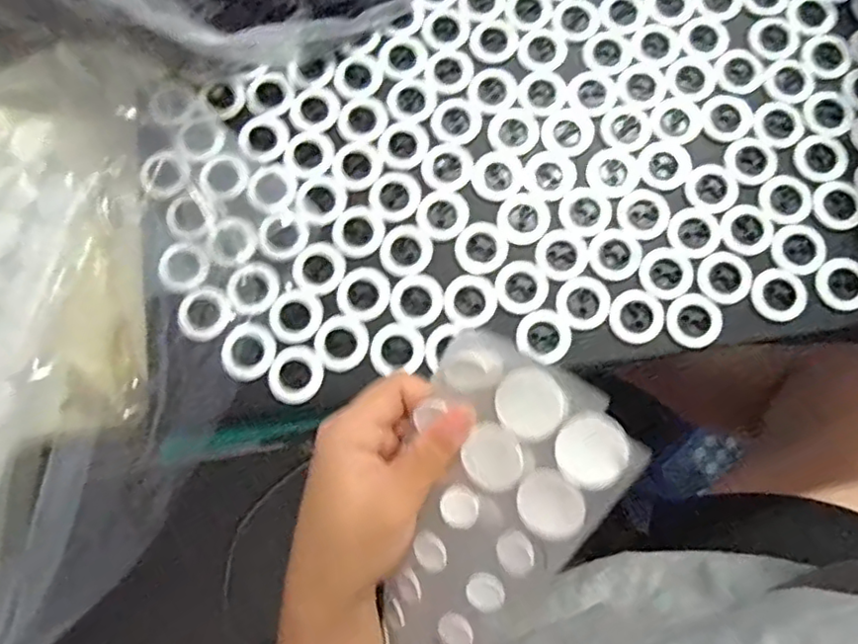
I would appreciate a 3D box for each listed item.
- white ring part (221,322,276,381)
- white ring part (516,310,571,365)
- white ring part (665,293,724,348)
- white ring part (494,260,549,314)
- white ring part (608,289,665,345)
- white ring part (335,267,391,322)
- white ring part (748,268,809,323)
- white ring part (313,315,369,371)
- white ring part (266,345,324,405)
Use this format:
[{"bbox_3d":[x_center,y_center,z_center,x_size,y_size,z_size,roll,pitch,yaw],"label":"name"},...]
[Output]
[{"bbox_3d":[-0.095,0.015,0.325,0.027,0.004,0.030,-8,77,0],"label":"white ring part"},{"bbox_3d":[0.061,0.007,0.328,0.028,0.004,0.028,0,77,2],"label":"white ring part"},{"bbox_3d":[0.142,-0.001,0.330,0.028,0.004,0.028,0,77,2],"label":"white ring part"},{"bbox_3d":[0.050,-0.019,0.333,0.029,0.004,0.028,0,77,2],"label":"white ring part"},{"bbox_3d":[0.111,-0.003,0.332,0.029,0.004,0.028,0,77,2],"label":"white ring part"},{"bbox_3d":[-0.035,-0.015,0.333,0.030,0.004,0.029,0,77,2],"label":"white ring part"},{"bbox_3d":[0.189,-0.015,0.333,0.028,0.004,0.028,-27,78,-4],"label":"white ring part"},{"bbox_3d":[-0.046,0.011,0.327,0.028,0.004,0.029,0,77,2],"label":"white ring part"},{"bbox_3d":[-0.070,0.027,0.322,0.029,0.004,0.029,0,77,2],"label":"white ring part"}]

